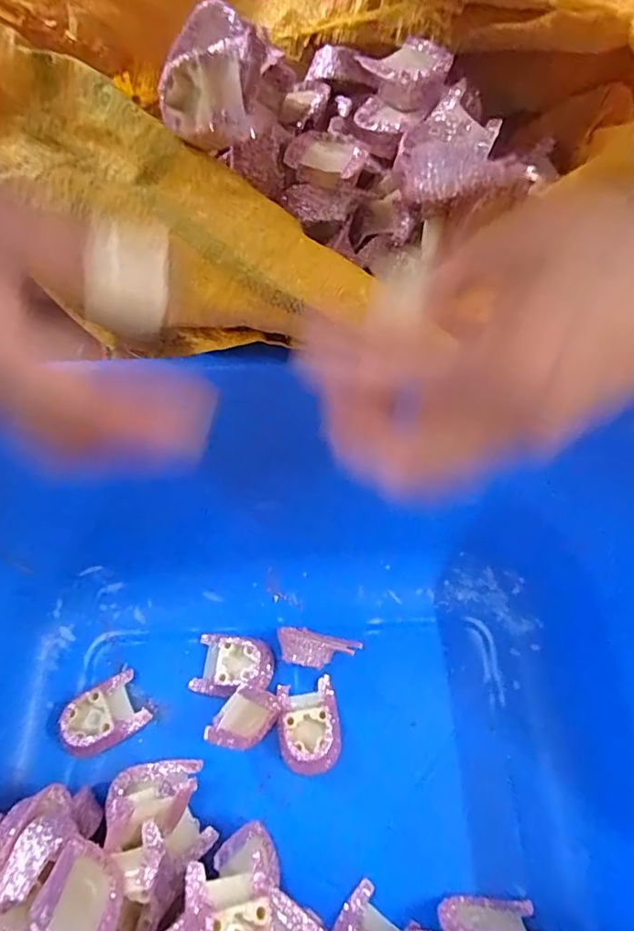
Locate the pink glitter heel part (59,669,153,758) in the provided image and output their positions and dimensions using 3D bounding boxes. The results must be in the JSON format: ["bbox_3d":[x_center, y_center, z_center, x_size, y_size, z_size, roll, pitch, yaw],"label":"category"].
[{"bbox_3d":[-0.145,0.166,0.343,0.054,0.021,0.040,-25,66,-11],"label":"pink glitter heel part"}]

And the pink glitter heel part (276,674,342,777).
[{"bbox_3d":[-0.005,0.172,0.343,0.041,0.021,0.056,-5,63,-2],"label":"pink glitter heel part"}]

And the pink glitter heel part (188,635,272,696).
[{"bbox_3d":[-0.059,0.139,0.360,0.054,0.016,0.038,6,64,4],"label":"pink glitter heel part"}]

